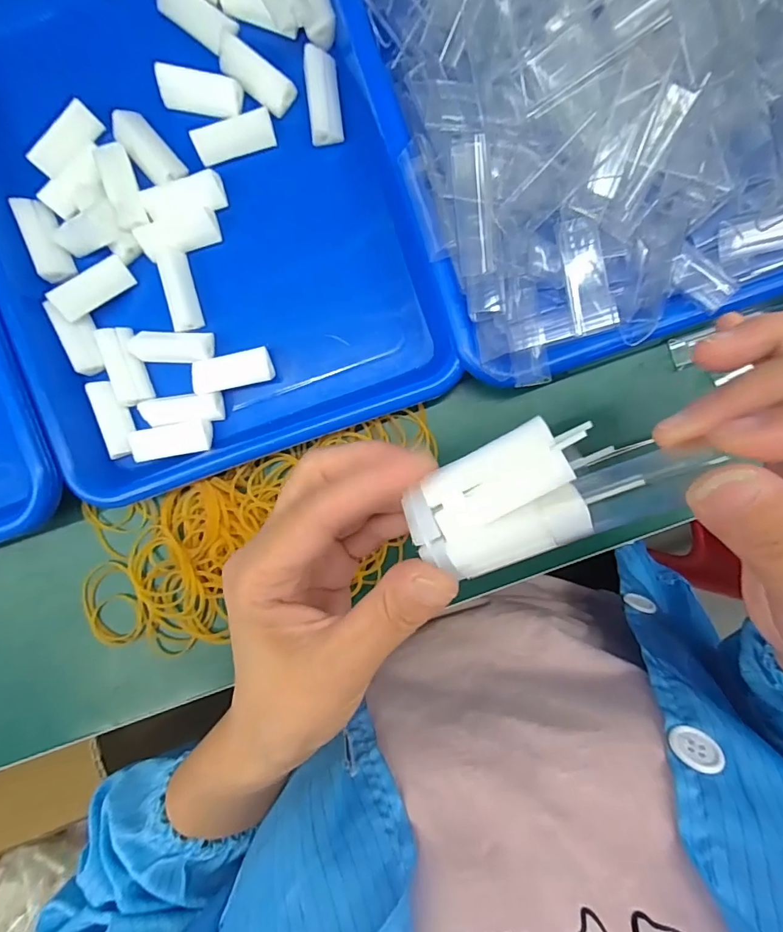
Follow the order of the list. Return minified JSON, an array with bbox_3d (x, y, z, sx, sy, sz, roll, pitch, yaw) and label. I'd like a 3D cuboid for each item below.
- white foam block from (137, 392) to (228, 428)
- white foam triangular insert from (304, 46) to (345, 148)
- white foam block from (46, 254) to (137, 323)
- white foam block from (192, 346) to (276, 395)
[{"bbox_3d":[-0.124,-0.033,0.278,0.046,0.009,0.016,-7,91,5],"label":"white foam block"},{"bbox_3d":[-0.039,-0.210,0.267,0.017,0.016,0.047,-5,91,5],"label":"white foam triangular insert"},{"bbox_3d":[-0.178,-0.106,0.279,0.045,0.012,0.019,-38,123,-12],"label":"white foam block"},{"bbox_3d":[-0.092,-0.056,0.277,0.045,0.016,0.021,-10,91,5],"label":"white foam block"}]

